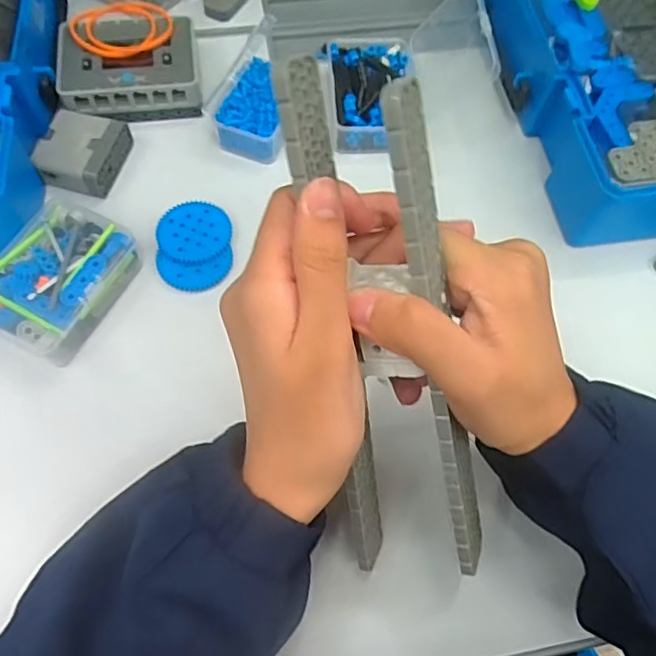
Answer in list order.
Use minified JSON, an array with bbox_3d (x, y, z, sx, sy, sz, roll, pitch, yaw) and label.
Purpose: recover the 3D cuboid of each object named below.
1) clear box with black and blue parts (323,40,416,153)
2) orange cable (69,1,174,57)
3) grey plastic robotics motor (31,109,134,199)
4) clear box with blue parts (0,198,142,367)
[{"bbox_3d":[0.035,-0.186,0.454,0.068,0.025,0.092,-6,65,-6],"label":"clear box with black and blue parts"},{"bbox_3d":[-0.157,-0.231,0.444,0.074,0.004,0.061,-14,66,-9],"label":"orange cable"},{"bbox_3d":[-0.175,-0.125,0.415,0.050,0.022,0.058,16,64,5],"label":"grey plastic robotics motor"},{"bbox_3d":[-0.171,-0.028,0.372,0.067,0.036,0.095,25,65,9],"label":"clear box with blue parts"}]

